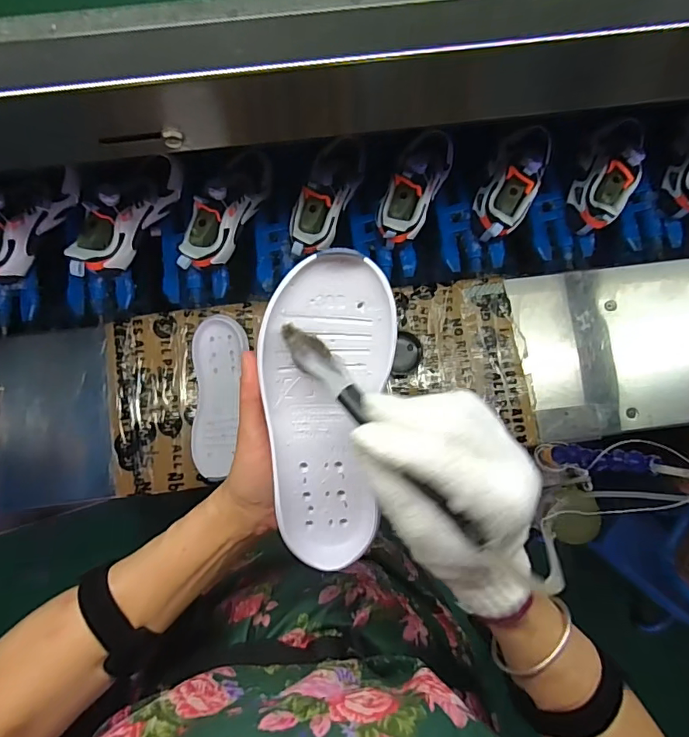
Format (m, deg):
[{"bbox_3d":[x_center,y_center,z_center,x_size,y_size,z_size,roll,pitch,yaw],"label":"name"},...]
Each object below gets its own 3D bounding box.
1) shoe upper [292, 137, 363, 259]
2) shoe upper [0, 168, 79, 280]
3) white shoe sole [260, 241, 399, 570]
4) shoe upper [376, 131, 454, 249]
[{"bbox_3d":[-0.028,-0.251,0.675,0.074,0.083,0.212,22,69,0],"label":"shoe upper"},{"bbox_3d":[-0.447,-0.202,0.660,0.065,0.098,0.215,35,68,1],"label":"shoe upper"},{"bbox_3d":[-0.013,0.030,0.311,0.079,0.026,0.201,2,104,-3],"label":"white shoe sole"},{"bbox_3d":[0.101,-0.268,0.688,0.077,0.092,0.204,26,68,0],"label":"shoe upper"}]

